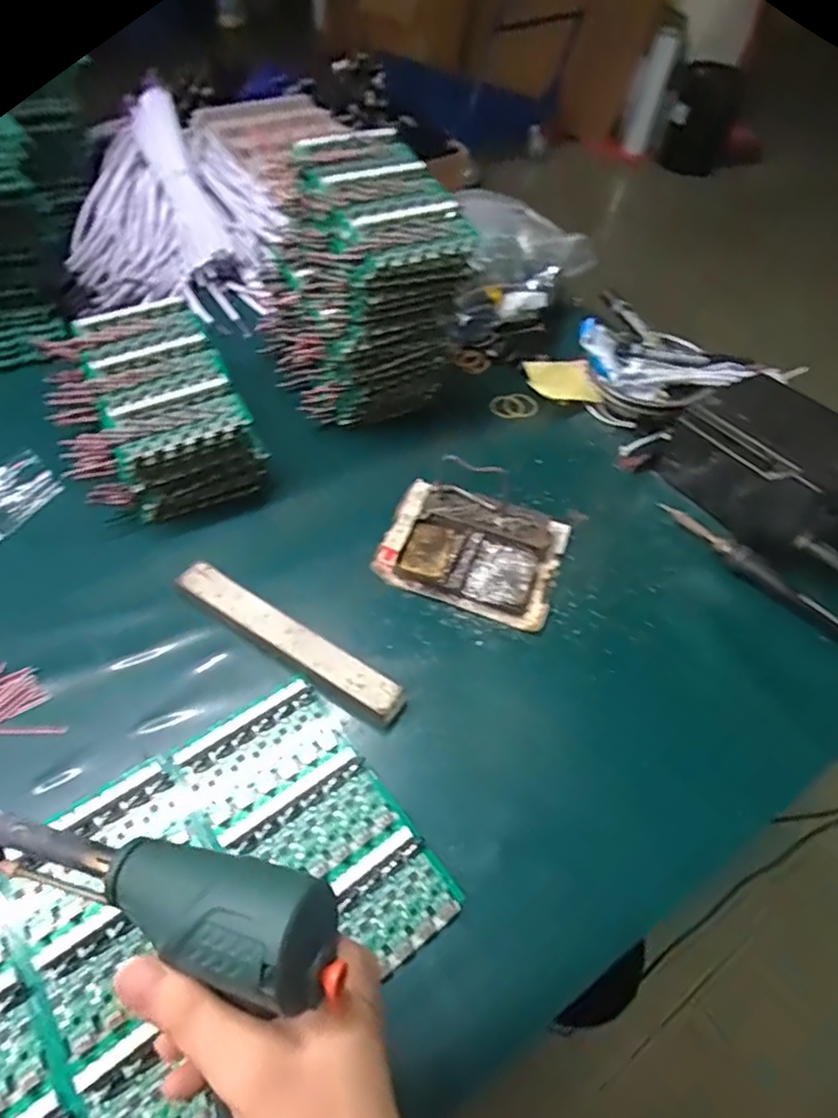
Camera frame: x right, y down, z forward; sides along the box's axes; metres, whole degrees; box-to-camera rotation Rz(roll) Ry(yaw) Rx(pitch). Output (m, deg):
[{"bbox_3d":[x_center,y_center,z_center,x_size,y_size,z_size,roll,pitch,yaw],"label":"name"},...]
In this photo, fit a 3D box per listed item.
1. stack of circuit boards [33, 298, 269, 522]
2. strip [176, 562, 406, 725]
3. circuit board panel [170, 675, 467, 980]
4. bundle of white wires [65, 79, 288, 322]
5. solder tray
[{"bbox_3d":[-0.250,-0.139,0.572,0.153,0.089,0.187,-22,59,-20],"label":"stack of circuit boards"},{"bbox_3d":[-0.100,0.057,0.469,0.200,0.017,0.029,31,57,16],"label":"strip"},{"bbox_3d":[-0.067,0.169,0.397,0.098,0.010,0.185,-31,62,-25],"label":"circuit board panel"},{"bbox_3d":[-0.282,-0.401,0.704,0.214,0.130,0.296,-7,55,-10],"label":"bundle of white wires"},{"bbox_3d":[0.046,-0.011,0.532,0.149,0.025,0.112,19,54,8],"label":"solder tray"}]

